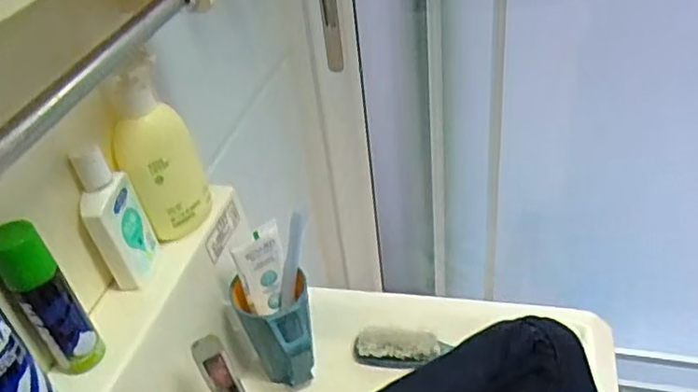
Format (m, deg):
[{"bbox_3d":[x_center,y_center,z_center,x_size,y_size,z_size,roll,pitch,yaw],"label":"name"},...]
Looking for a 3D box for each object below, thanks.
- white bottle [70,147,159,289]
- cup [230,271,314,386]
[{"bbox_3d":[-0.194,0.016,0.533,0.028,0.122,0.052,-5,37,3],"label":"white bottle"},{"bbox_3d":[-0.072,0.138,0.620,0.074,0.105,0.075,-5,37,4],"label":"cup"}]

